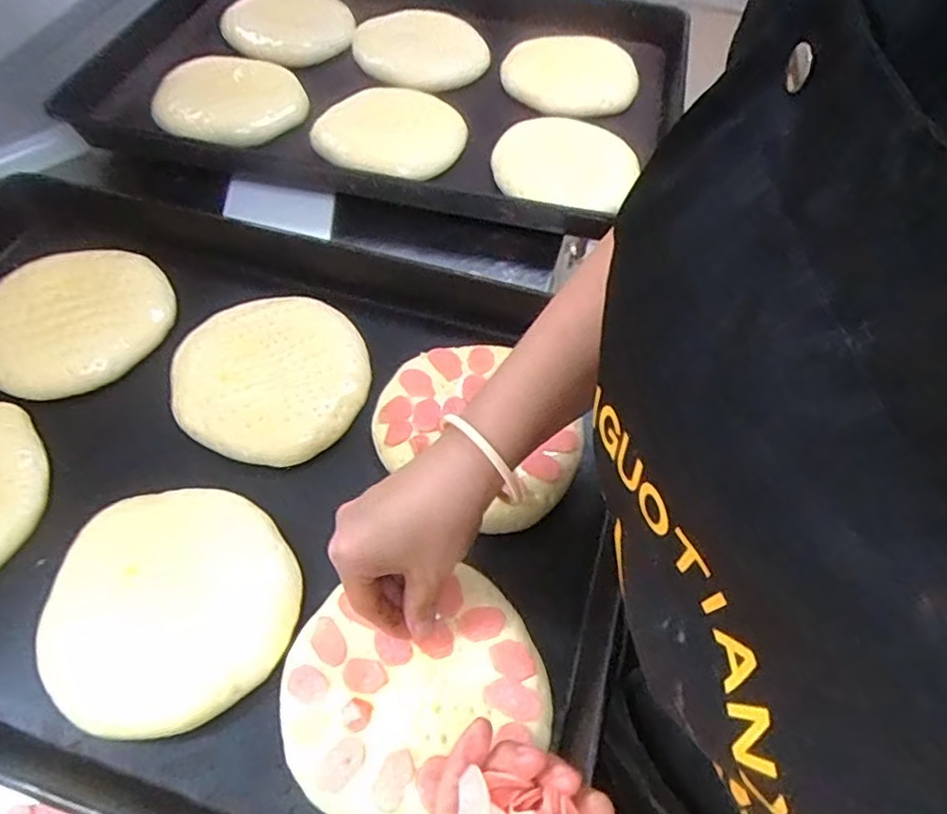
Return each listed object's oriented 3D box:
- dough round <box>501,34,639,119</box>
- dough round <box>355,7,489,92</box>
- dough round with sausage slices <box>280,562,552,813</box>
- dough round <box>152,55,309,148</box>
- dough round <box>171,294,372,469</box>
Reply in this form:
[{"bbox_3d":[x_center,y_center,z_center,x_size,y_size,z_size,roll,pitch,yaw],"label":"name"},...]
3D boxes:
[{"bbox_3d":[0.113,-0.389,0.762,0.152,0.030,0.163,0,56,0],"label":"dough round"},{"bbox_3d":[-0.079,-0.418,0.768,0.157,0.033,0.144,27,63,11],"label":"dough round"},{"bbox_3d":[-0.034,0.163,0.369,0.145,0.016,0.127,-9,57,-6],"label":"dough round with sausage slices"},{"bbox_3d":[-0.261,-0.317,0.679,0.156,0.038,0.156,0,56,0],"label":"dough round"},{"bbox_3d":[-0.153,-0.027,0.499,0.138,0.018,0.149,0,56,0],"label":"dough round"}]

